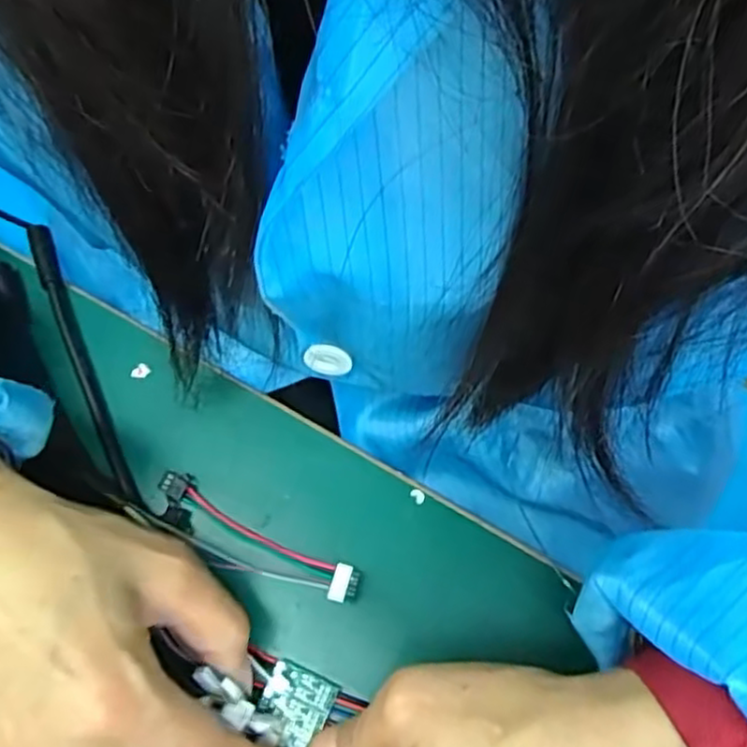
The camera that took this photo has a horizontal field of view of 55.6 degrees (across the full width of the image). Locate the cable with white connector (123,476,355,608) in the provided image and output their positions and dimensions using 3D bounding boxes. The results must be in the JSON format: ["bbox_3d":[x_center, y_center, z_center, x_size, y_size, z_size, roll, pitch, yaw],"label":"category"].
[{"bbox_3d":[-0.050,0.068,0.281,0.092,0.014,0.024,26,72,11],"label":"cable with white connector"}]

